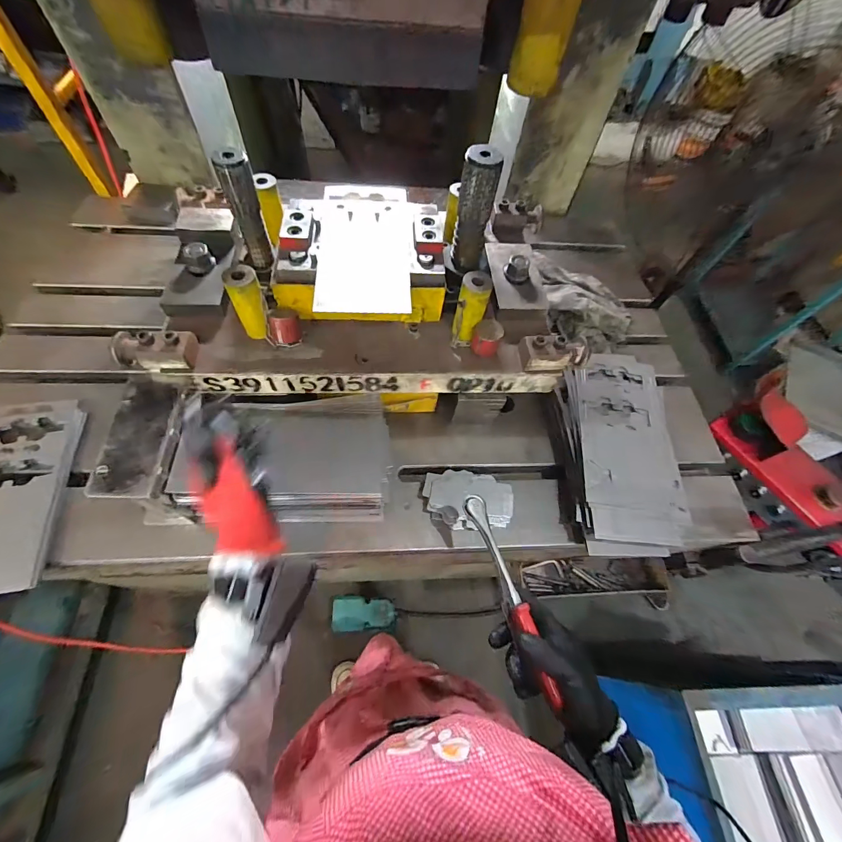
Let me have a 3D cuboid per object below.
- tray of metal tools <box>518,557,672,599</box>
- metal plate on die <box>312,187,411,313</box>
[{"bbox_3d":[0.364,0.326,0.799,0.323,0.050,0.073,-1,61,-5],"label":"tray of metal tools"},{"bbox_3d":[-0.078,-0.249,0.526,0.120,0.011,0.262,-1,62,-6],"label":"metal plate on die"}]

